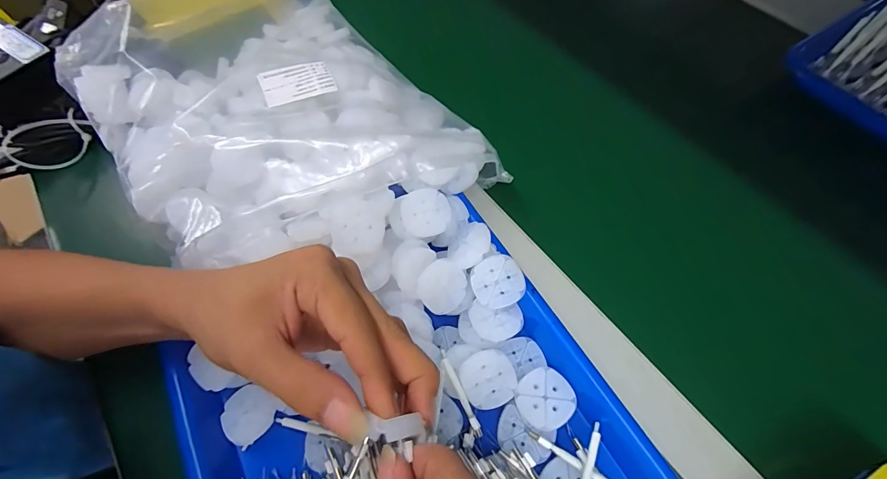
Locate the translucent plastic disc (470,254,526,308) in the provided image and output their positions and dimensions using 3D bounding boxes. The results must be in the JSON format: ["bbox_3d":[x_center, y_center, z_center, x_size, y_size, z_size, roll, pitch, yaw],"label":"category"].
[{"bbox_3d":[0.038,0.030,0.279,0.035,0.004,0.034,1,93,11],"label":"translucent plastic disc"}]

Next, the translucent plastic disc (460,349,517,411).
[{"bbox_3d":[0.030,0.092,0.263,0.035,0.006,0.034,-2,63,3],"label":"translucent plastic disc"}]

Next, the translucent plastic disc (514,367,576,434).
[{"bbox_3d":[0.066,0.103,0.259,0.036,0.004,0.035,-2,63,3],"label":"translucent plastic disc"}]

